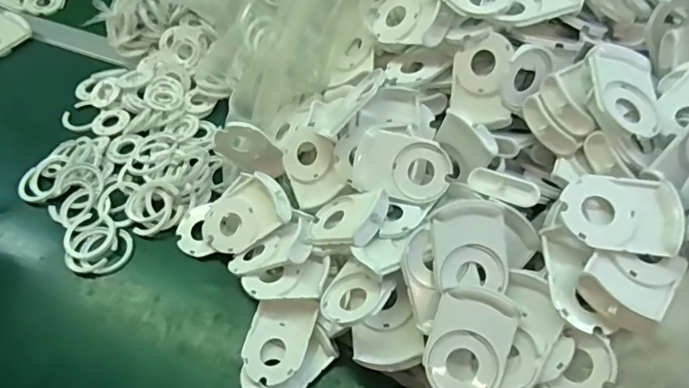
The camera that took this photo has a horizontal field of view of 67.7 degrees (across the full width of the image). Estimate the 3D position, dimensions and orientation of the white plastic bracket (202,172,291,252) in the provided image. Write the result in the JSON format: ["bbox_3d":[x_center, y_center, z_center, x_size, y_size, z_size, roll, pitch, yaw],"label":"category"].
[{"bbox_3d":[-0.096,0.021,0.503,0.087,0.027,0.064,-37,66,6],"label":"white plastic bracket"}]

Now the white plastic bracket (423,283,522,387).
[{"bbox_3d":[0.092,0.110,0.377,0.057,0.009,0.083,17,90,11],"label":"white plastic bracket"}]

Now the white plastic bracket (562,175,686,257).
[{"bbox_3d":[0.196,0.012,0.367,0.077,0.018,0.057,6,53,7],"label":"white plastic bracket"}]

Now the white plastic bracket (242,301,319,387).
[{"bbox_3d":[-0.055,0.128,0.444,0.060,0.013,0.070,-1,59,24],"label":"white plastic bracket"}]

